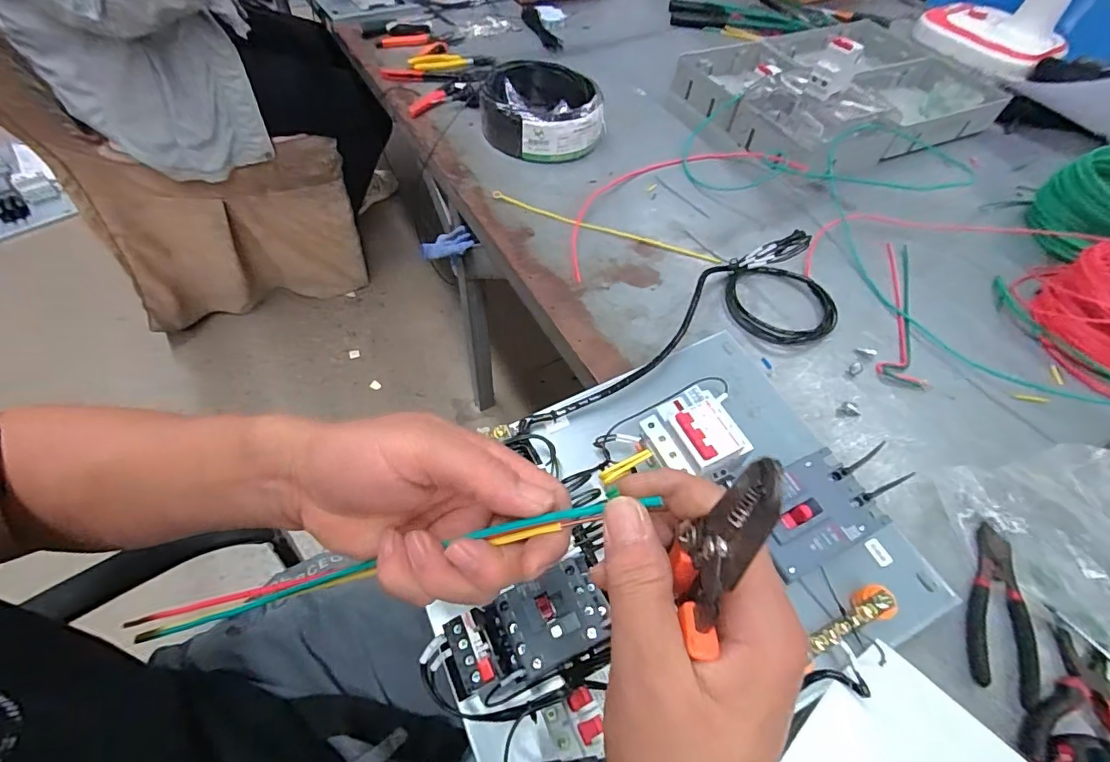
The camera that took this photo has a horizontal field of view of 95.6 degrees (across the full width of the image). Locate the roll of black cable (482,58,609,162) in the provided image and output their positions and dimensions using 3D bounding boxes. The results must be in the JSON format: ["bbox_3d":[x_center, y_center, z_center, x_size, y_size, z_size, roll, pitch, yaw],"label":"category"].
[{"bbox_3d":[-0.025,-0.449,0.824,0.186,0.065,0.192,-8,57,-11],"label":"roll of black cable"}]

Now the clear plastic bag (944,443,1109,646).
[{"bbox_3d":[0.499,0.162,0.421,0.264,0.110,0.122,33,59,16],"label":"clear plastic bag"}]

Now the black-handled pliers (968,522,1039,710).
[{"bbox_3d":[0.399,0.201,0.443,0.052,0.015,0.144,24,57,11],"label":"black-handled pliers"}]

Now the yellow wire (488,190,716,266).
[{"bbox_3d":[0.067,-0.216,0.710,0.333,0.004,0.020,19,56,8],"label":"yellow wire"}]

